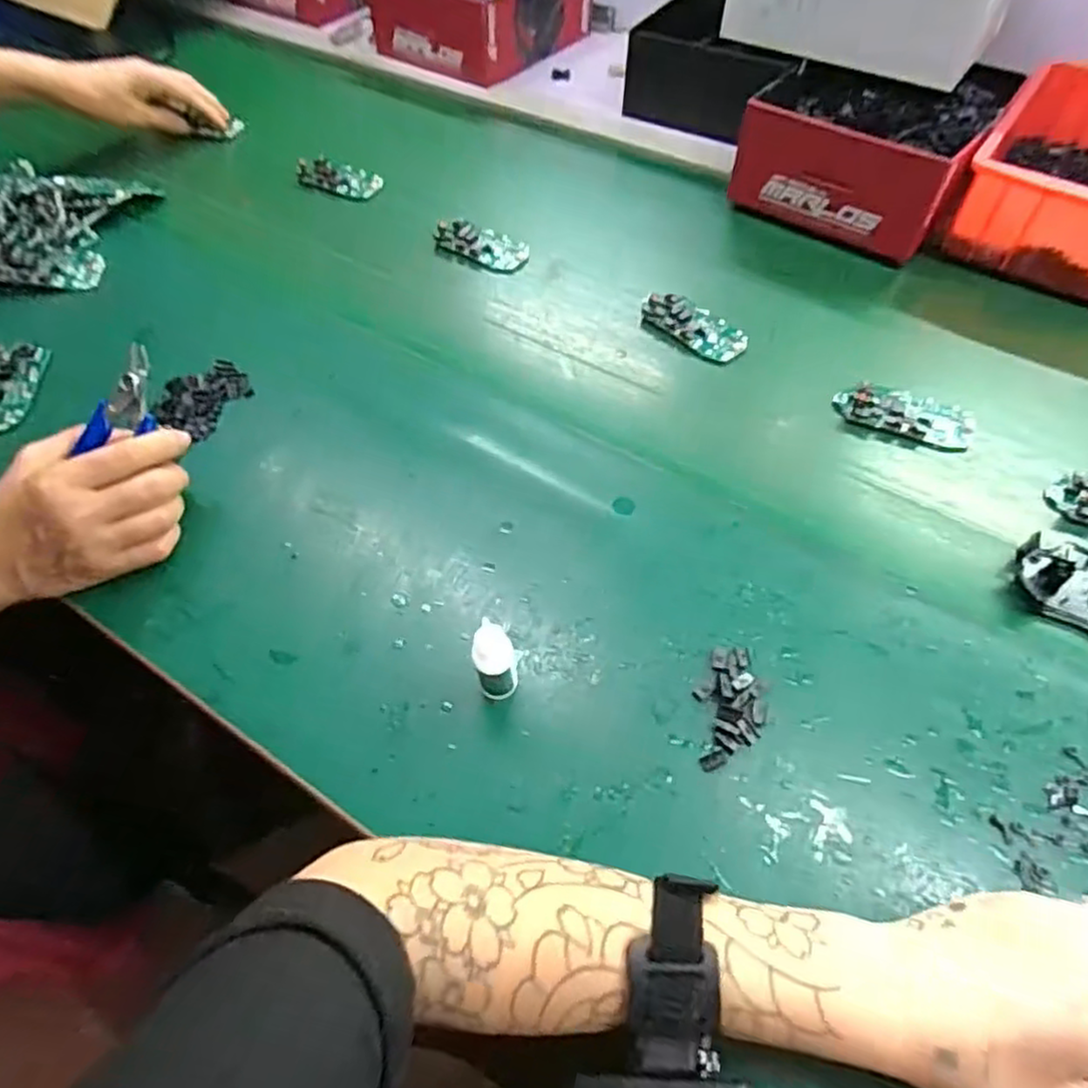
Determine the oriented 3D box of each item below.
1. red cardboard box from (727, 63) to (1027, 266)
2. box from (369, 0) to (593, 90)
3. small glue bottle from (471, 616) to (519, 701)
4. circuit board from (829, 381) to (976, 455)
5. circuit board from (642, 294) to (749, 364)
[{"bbox_3d":[0.322,-0.395,0.684,0.192,0.096,0.236,31,61,20],"label":"red cardboard box"},{"bbox_3d":[-0.076,-0.699,0.900,0.204,0.088,0.232,29,59,20],"label":"box"},{"bbox_3d":[-0.026,0.065,0.382,0.021,0.059,0.019,5,56,4],"label":"small glue bottle"},{"bbox_3d":[0.272,-0.100,0.526,0.098,0.011,0.046,23,58,15],"label":"circuit board"},{"bbox_3d":[0.126,-0.185,0.586,0.041,0.013,0.094,-39,64,-23],"label":"circuit board"}]

